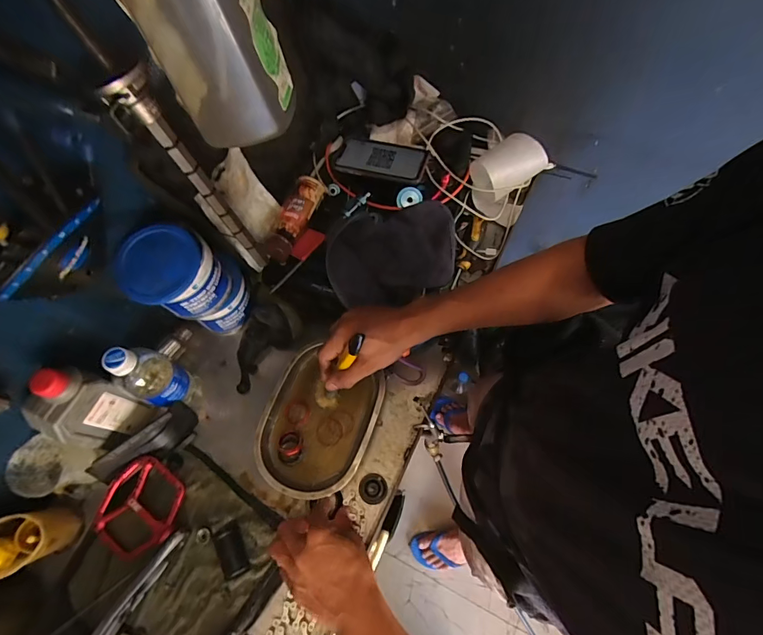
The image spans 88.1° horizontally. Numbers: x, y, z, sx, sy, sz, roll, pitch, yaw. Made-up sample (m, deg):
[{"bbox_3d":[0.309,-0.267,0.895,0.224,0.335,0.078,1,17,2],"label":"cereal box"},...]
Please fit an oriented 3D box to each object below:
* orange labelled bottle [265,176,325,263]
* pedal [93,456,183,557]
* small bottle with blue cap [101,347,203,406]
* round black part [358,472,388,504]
[{"bbox_3d":[-0.138,-0.160,0.623,0.045,0.042,0.140,21,69,11],"label":"orange labelled bottle"},{"bbox_3d":[-0.318,0.253,0.520,0.110,0.018,0.112,31,71,14],"label":"pedal"},{"bbox_3d":[-0.312,0.079,0.531,0.073,0.167,0.060,20,69,11],"label":"small bottle with blue cap"},{"bbox_3d":[-0.012,0.231,0.533,0.037,0.008,0.037,-1,67,2],"label":"round black part"}]

